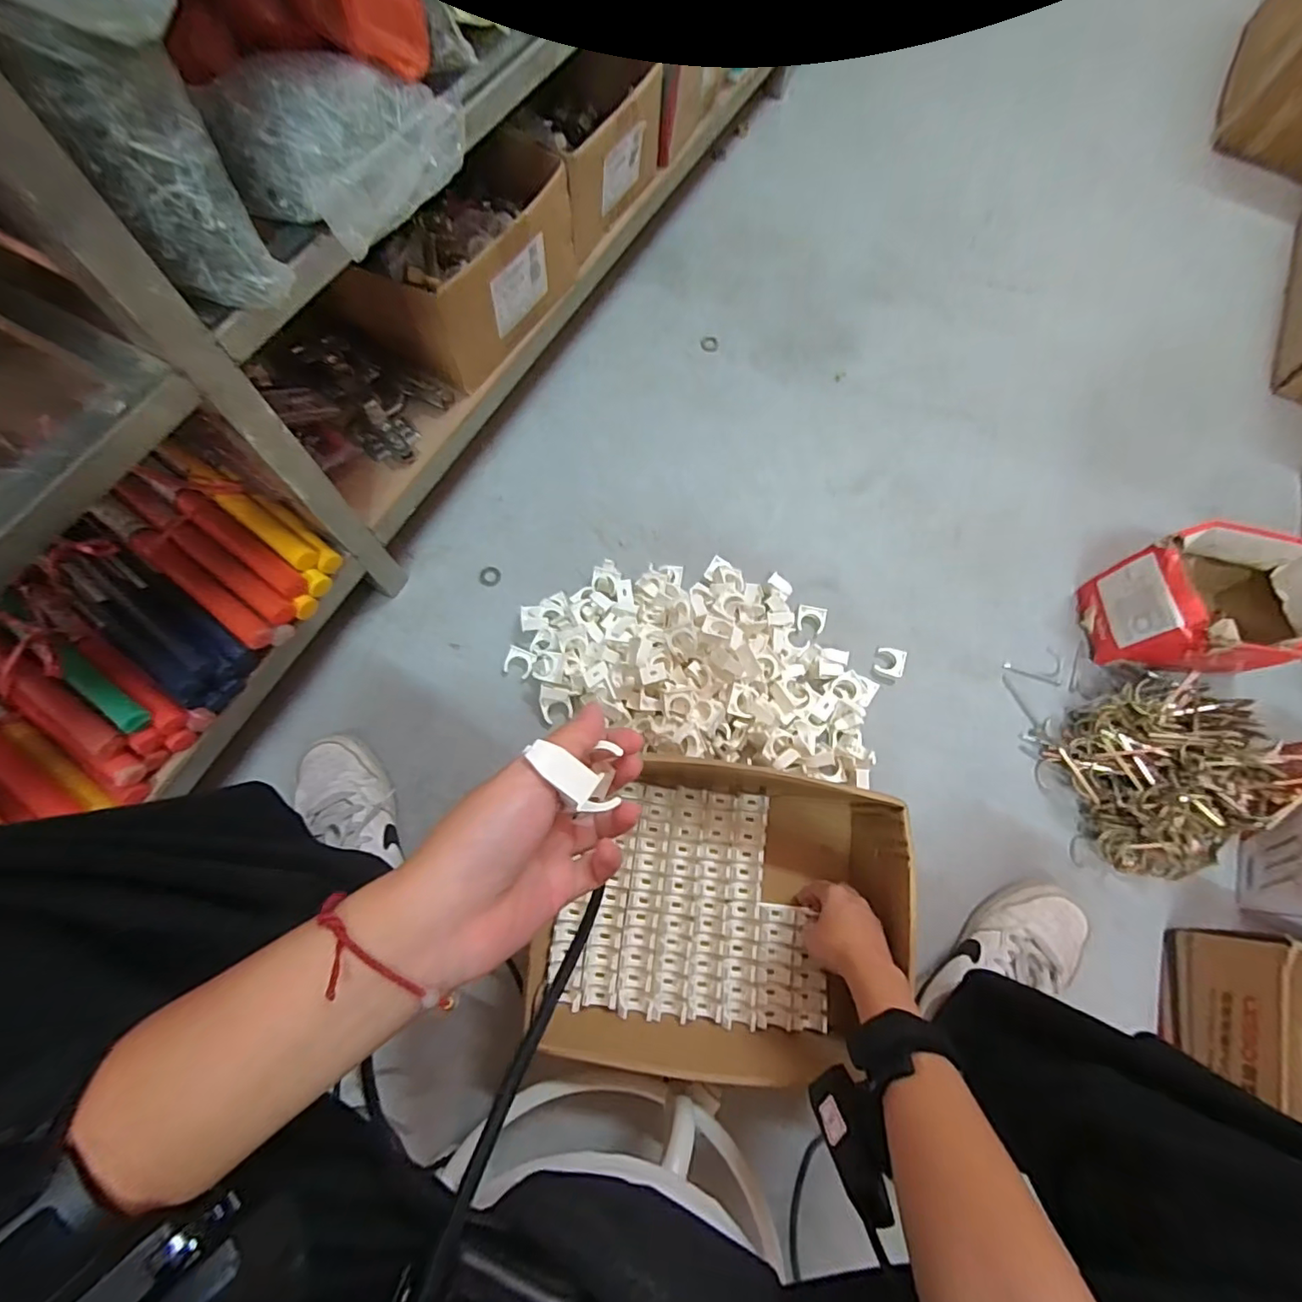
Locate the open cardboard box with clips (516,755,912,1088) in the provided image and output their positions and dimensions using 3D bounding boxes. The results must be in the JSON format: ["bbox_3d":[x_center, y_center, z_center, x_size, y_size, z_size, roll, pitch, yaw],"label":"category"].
[{"bbox_3d":[0.068,0.237,0.512,0.310,0.119,0.263,9,74,1],"label":"open cardboard box with clips"}]

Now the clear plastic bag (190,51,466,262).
[{"bbox_3d":[-0.211,-0.348,0.377,0.108,0.056,0.161,21,71,4],"label":"clear plastic bag"}]

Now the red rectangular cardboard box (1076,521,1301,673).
[{"bbox_3d":[0.628,-0.048,0.635,0.179,0.120,0.152,-5,71,-5],"label":"red rectangular cardboard box"}]

